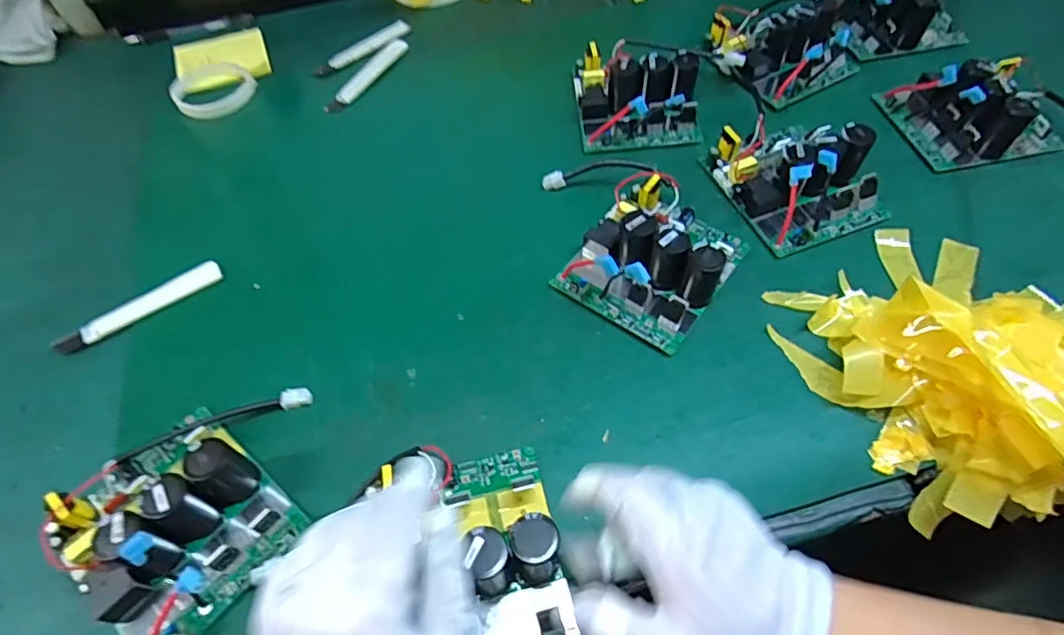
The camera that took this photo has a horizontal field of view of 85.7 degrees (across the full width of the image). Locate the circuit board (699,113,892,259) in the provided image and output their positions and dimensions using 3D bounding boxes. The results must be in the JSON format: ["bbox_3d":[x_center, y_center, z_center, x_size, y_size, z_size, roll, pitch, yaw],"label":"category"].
[{"bbox_3d":[0.244,-0.137,0.526,0.115,0.059,0.134,-21,59,-11],"label":"circuit board"}]

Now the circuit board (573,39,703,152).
[{"bbox_3d":[0.109,-0.243,0.602,0.117,0.059,0.128,-4,57,-1],"label":"circuit board"}]

